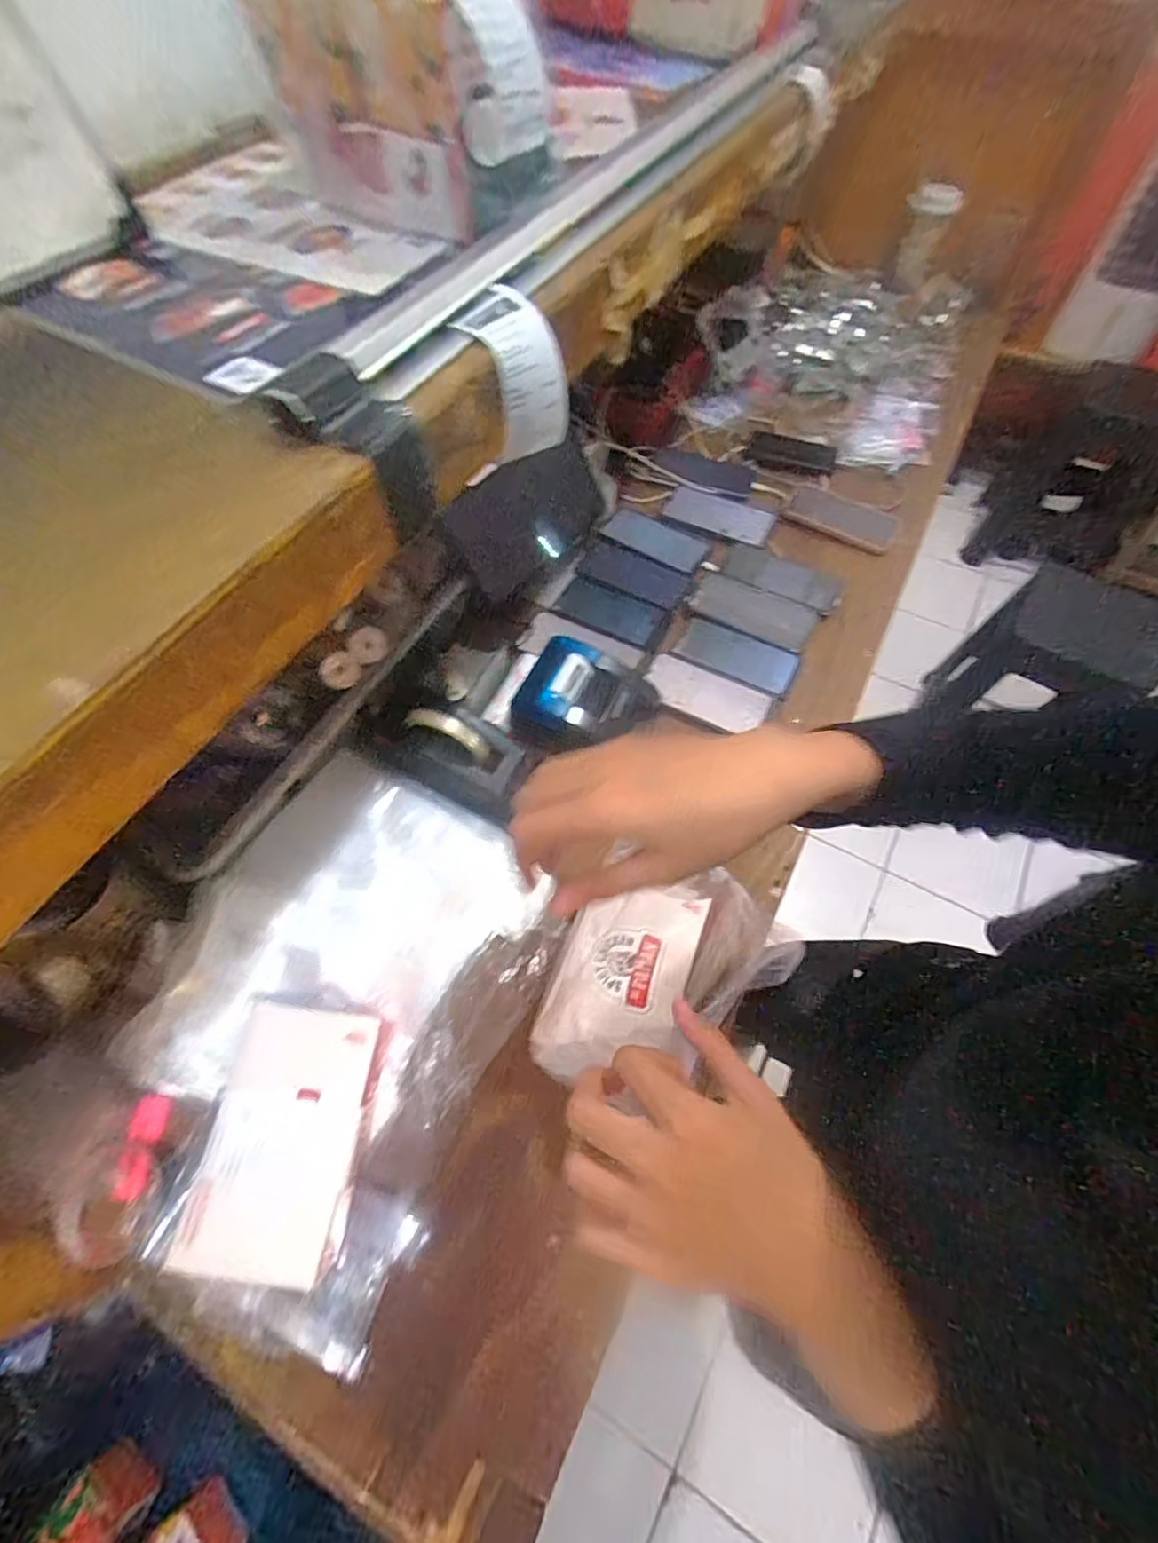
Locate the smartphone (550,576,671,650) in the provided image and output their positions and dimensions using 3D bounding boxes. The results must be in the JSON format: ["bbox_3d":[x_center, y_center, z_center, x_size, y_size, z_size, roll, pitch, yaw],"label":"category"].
[{"bbox_3d":[0.046,-0.233,0.812,0.154,0.008,0.086,27,65,15],"label":"smartphone"}]

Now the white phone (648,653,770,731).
[{"bbox_3d":[0.163,-0.101,0.742,0.159,0.007,0.076,25,65,14],"label":"white phone"}]

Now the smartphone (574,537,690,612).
[{"bbox_3d":[0.084,-0.293,0.834,0.161,0.006,0.085,28,66,15],"label":"smartphone"}]

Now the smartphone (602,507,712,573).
[{"bbox_3d":[0.121,-0.362,0.871,0.150,0.011,0.080,24,65,14],"label":"smartphone"}]

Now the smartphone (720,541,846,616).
[{"bbox_3d":[0.304,-0.293,0.854,0.177,0.007,0.076,23,64,13],"label":"smartphone"}]

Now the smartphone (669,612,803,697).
[{"bbox_3d":[0.215,-0.160,0.774,0.157,0.013,0.088,27,65,15],"label":"smartphone"}]

